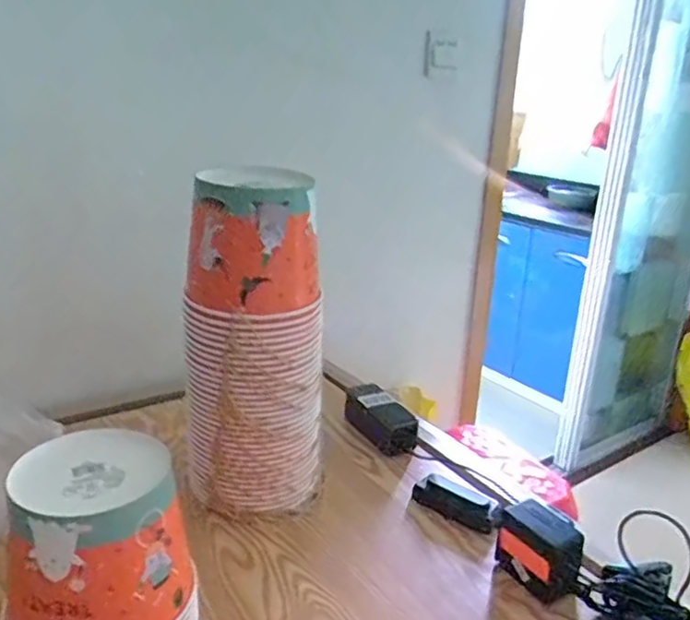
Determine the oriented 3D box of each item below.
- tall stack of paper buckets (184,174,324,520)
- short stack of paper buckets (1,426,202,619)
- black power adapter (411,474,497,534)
[{"bbox_3d":[-0.104,0.044,0.753,0.155,0.388,0.136,1,22,-9],"label":"tall stack of paper buckets"},{"bbox_3d":[-0.207,0.216,0.567,0.147,0.170,0.146,-3,23,-18],"label":"short stack of paper buckets"},{"bbox_3d":[0.137,0.233,0.787,0.111,0.033,0.042,21,27,36],"label":"black power adapter"}]

